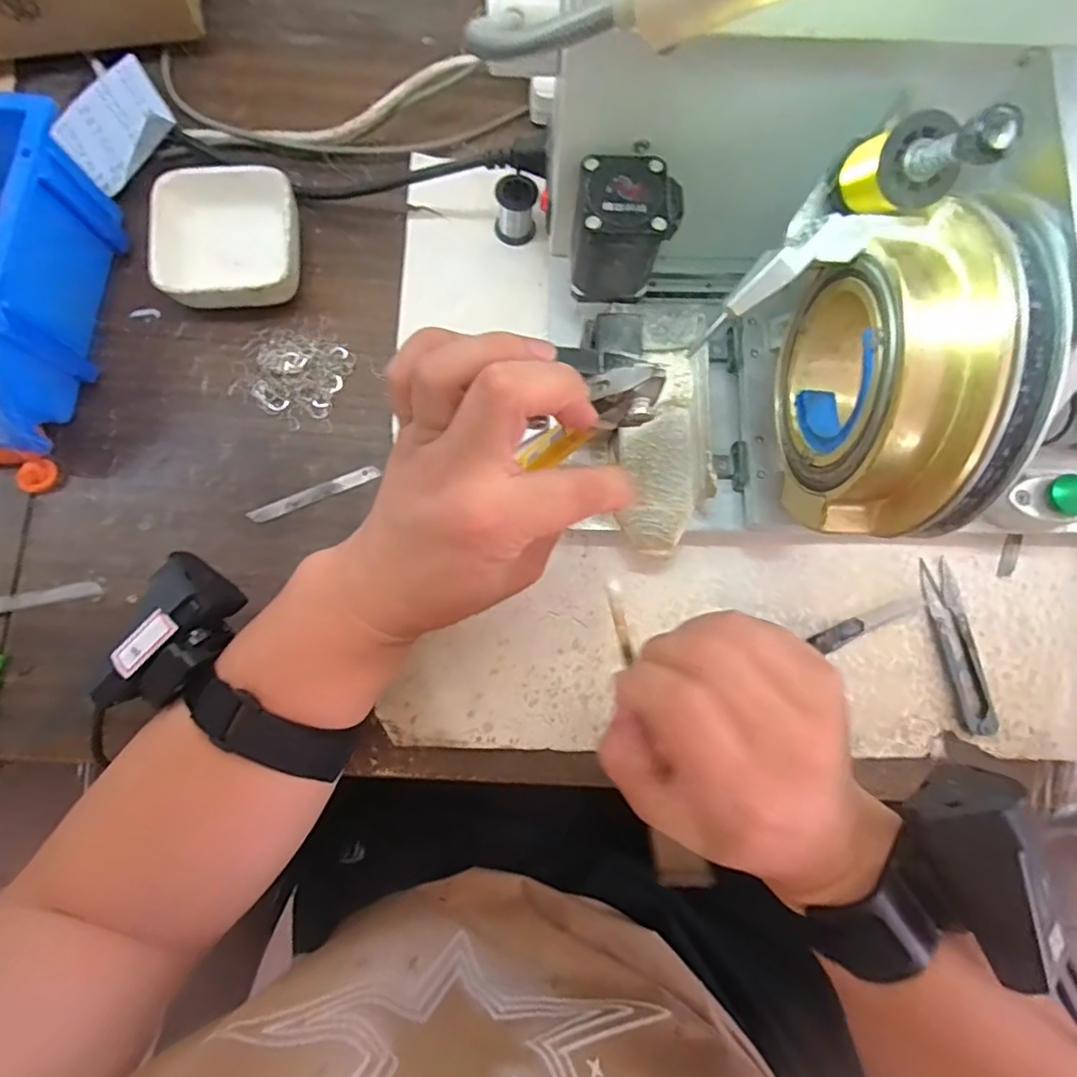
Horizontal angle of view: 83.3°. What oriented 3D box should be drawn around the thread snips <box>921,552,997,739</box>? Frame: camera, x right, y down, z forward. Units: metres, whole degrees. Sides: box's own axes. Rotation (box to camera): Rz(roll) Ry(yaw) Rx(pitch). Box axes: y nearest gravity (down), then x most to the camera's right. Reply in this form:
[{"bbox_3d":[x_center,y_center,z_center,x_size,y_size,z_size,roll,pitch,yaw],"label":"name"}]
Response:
[{"bbox_3d":[0.253,0.064,0.365,0.022,0.007,0.102,-10,80,-3],"label":"thread snips"}]

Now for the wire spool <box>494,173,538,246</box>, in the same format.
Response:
[{"bbox_3d":[-0.015,-0.212,0.390,0.025,0.032,0.024,0,80,-1],"label":"wire spool"}]

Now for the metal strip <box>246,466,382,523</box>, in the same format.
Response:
[{"bbox_3d":[-0.137,-0.027,0.371,0.081,0.006,0.010,-21,81,-5],"label":"metal strip"}]

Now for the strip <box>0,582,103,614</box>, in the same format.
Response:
[{"bbox_3d":[-0.297,0.036,0.353,0.078,0.004,0.010,-11,80,-3],"label":"strip"}]

